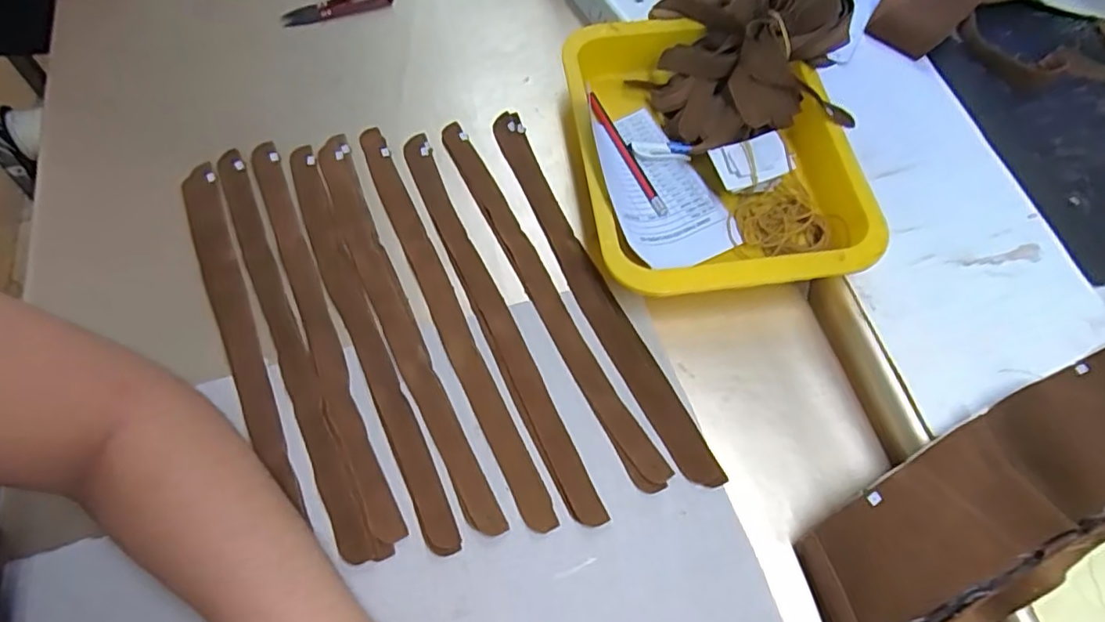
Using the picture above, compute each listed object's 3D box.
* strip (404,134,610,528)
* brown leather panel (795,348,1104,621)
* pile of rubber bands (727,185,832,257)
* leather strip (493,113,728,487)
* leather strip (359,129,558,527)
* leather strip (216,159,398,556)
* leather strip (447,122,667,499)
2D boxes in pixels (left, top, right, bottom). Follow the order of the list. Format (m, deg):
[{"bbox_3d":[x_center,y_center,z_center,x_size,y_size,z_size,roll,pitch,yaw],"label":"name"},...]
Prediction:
[{"bbox_3d":[-0.043,-0.003,0.416,0.021,0.011,0.315,-22,66,-13],"label":"strip"},{"bbox_3d":[0.306,0.101,0.361,0.341,0.035,0.095,-22,66,-13],"label":"brown leather panel"},{"bbox_3d":[0.168,-0.067,0.449,0.071,0.010,0.059,-12,64,-9],"label":"pile of rubber bands"},{"bbox_3d":[0.027,-0.023,0.432,0.031,0.010,0.320,-22,66,-13],"label":"leather strip"},{"bbox_3d":[-0.075,-0.005,0.413,0.021,0.007,0.323,-22,66,-13],"label":"leather strip"},{"bbox_3d":[-0.178,0.014,0.396,0.024,0.007,0.319,-24,67,-14],"label":"leather strip"},{"bbox_3d":[-0.010,-0.018,0.427,0.024,0.004,0.317,-25,67,-14],"label":"leather strip"}]

